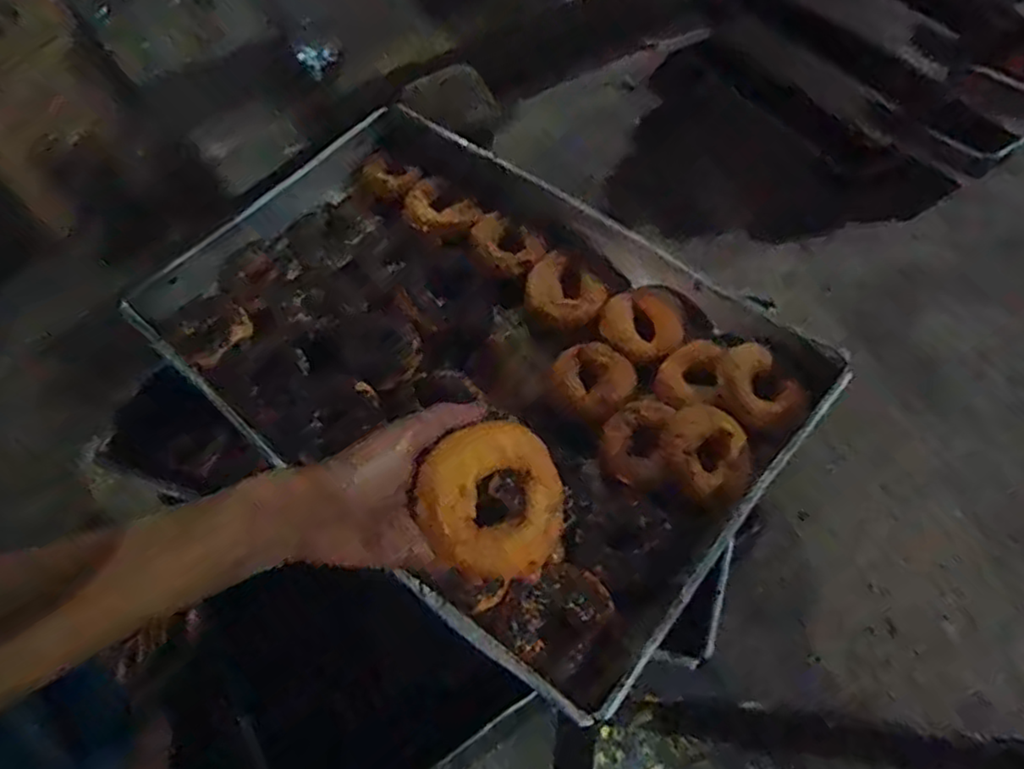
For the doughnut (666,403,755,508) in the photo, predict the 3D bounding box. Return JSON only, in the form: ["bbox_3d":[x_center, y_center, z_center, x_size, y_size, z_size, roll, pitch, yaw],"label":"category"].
[{"bbox_3d":[0.176,0.063,0.601,0.082,0.029,0.082,-1,58,2],"label":"doughnut"}]

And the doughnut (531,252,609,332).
[{"bbox_3d":[0.054,-0.098,0.733,0.072,0.027,0.088,-36,63,-18],"label":"doughnut"}]

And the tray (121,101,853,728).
[{"bbox_3d":[-0.034,-0.045,0.695,0.612,0.065,0.444,35,65,22],"label":"tray"}]

